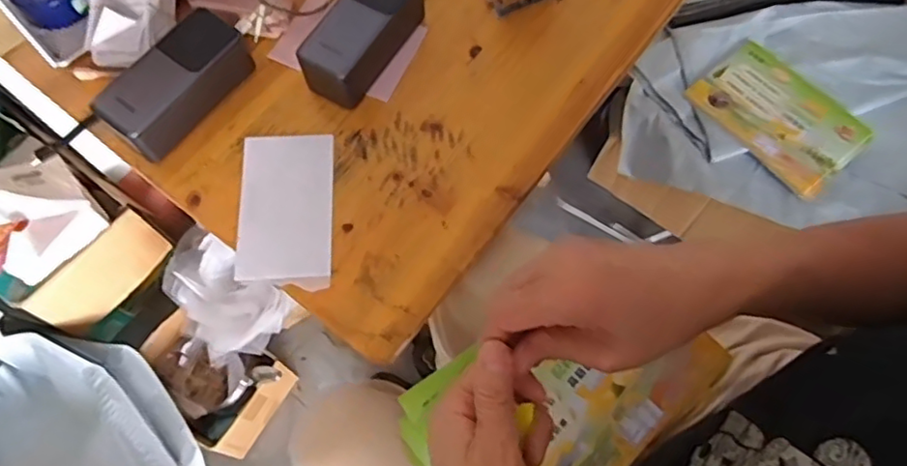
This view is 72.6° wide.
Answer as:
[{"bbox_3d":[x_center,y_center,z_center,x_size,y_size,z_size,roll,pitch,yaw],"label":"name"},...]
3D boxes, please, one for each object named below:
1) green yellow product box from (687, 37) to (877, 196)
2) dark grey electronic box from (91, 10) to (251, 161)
[{"bbox_3d":[0.460,-0.168,0.873,0.147,0.020,0.218,-39,72,-14],"label":"green yellow product box"},{"bbox_3d":[-0.237,-0.133,0.540,0.047,0.058,0.137,38,73,15],"label":"dark grey electronic box"}]

